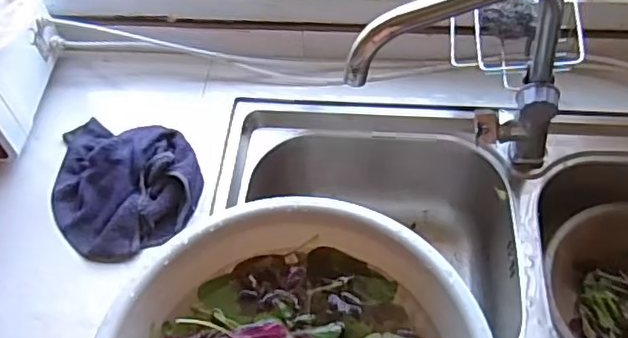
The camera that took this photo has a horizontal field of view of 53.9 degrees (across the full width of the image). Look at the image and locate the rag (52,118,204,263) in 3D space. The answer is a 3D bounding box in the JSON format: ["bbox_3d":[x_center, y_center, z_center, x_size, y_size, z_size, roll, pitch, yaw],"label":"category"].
[{"bbox_3d":[-0.237,0.017,0.728,0.194,0.053,0.163,15,57,13],"label":"rag"}]

